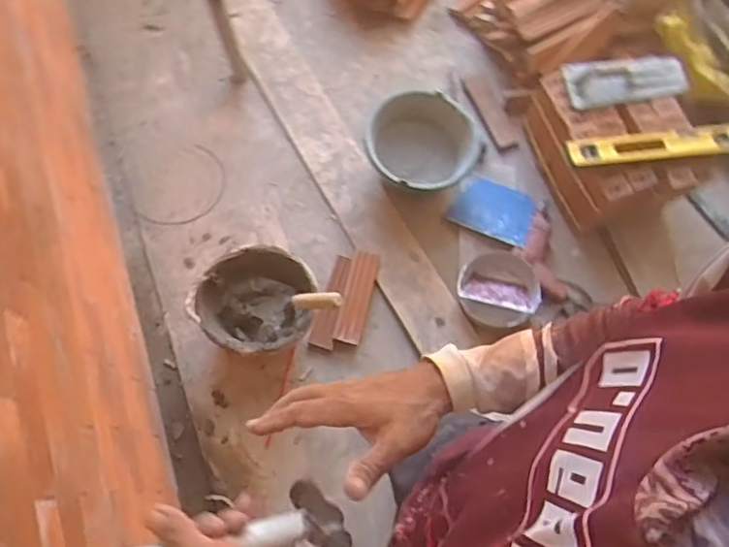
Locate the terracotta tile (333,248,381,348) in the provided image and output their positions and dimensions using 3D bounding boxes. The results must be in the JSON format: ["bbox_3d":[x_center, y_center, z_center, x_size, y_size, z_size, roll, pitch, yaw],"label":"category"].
[{"bbox_3d":[-0.018,0.055,1.491,0.066,0.022,0.224,15,70,3],"label":"terracotta tile"}]

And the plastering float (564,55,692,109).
[{"bbox_3d":[0.626,-0.461,1.435,0.304,0.068,0.110,-8,70,-5],"label":"plastering float"}]

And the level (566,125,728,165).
[{"bbox_3d":[0.678,-0.291,1.390,0.436,0.028,0.063,-5,70,-4],"label":"level"}]

